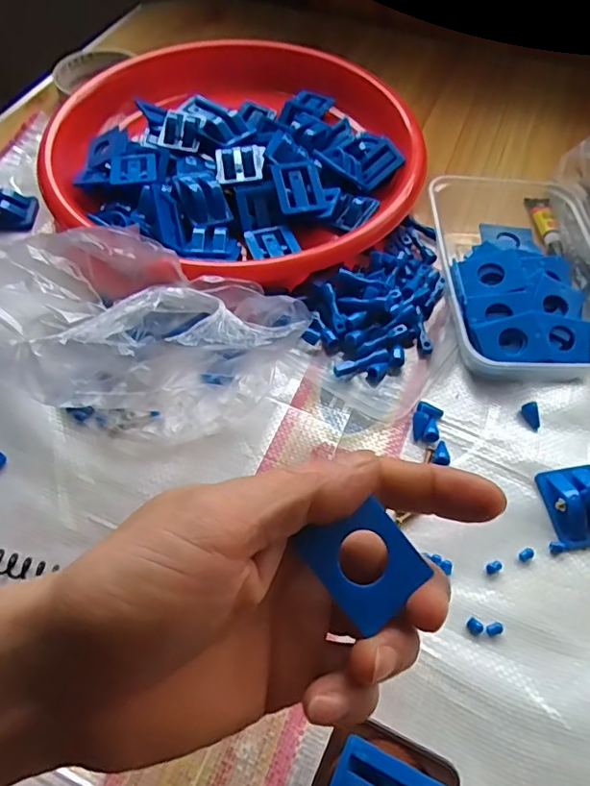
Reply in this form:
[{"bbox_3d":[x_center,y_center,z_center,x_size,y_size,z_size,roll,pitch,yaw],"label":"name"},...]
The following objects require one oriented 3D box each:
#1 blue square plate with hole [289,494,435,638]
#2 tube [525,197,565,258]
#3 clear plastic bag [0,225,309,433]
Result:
[{"bbox_3d":[0.024,0.055,0.184,0.032,0.004,0.038,-40,89,-16],"label":"blue square plate with hole"},{"bbox_3d":[0.197,-0.135,0.434,0.016,0.009,0.071,5,56,2],"label":"tube"},{"bbox_3d":[-0.113,-0.042,0.332,0.233,0.061,0.113,13,57,7],"label":"clear plastic bag"}]

